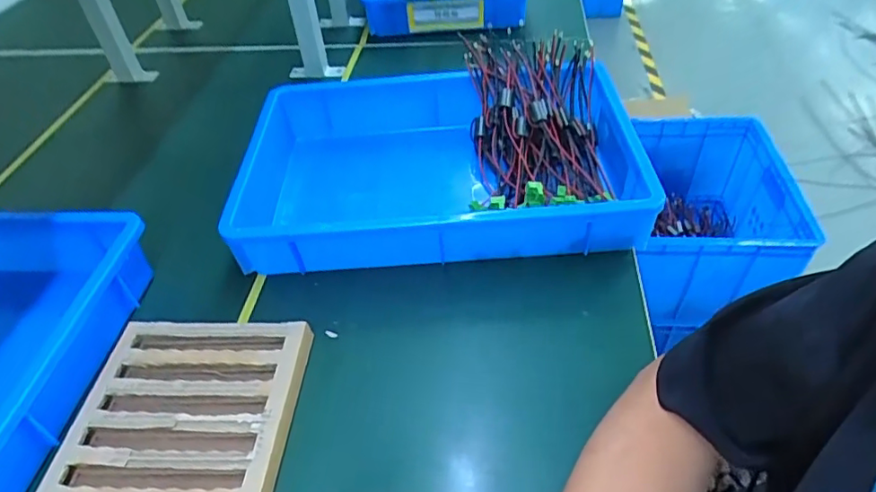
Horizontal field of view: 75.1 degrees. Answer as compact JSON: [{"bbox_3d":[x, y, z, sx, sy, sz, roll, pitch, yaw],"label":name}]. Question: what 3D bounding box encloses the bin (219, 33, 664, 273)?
[{"bbox_3d":[0.003,-0.096,0.665,0.430,0.106,0.289,-6,44,0],"label":"bin"}]

